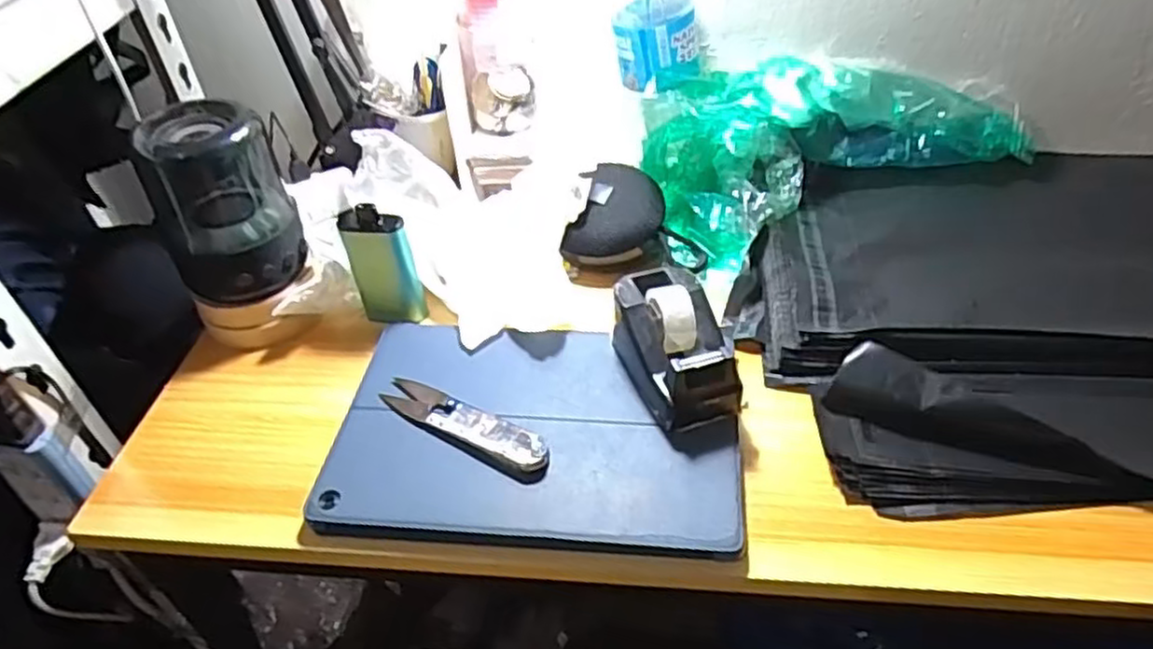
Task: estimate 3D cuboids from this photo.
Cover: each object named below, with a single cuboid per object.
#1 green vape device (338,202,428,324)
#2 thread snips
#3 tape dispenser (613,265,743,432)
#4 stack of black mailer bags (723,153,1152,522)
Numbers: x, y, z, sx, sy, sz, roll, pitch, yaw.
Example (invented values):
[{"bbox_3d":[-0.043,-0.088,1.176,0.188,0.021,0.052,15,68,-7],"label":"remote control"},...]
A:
[{"bbox_3d":[-0.135,-0.041,0.511,0.044,0.092,0.015,2,44,7],"label":"green vape device"},{"bbox_3d":[-0.069,0.057,0.440,0.118,0.012,0.026,21,49,24],"label":"thread snips"},{"bbox_3d":[0.059,0.012,0.452,0.054,0.049,0.101,-12,44,-9],"label":"tape dispenser"},{"bbox_3d":[0.340,-0.019,0.485,0.444,0.034,0.305,-4,43,0],"label":"stack of black mailer bags"}]

